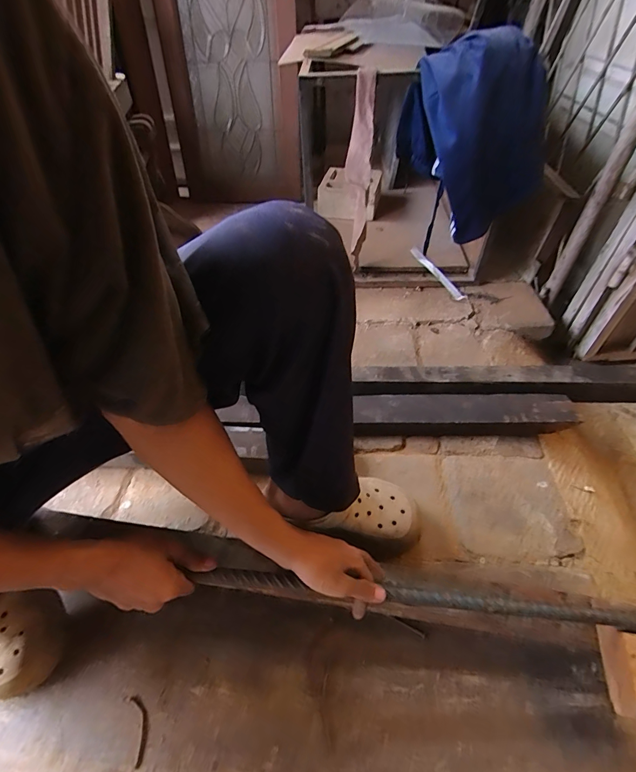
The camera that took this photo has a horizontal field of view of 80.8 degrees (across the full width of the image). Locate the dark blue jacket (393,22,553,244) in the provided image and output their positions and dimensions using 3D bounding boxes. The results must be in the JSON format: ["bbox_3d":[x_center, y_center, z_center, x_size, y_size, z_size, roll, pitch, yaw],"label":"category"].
[{"bbox_3d":[0.359,-0.567,0.842,0.344,0.339,0.336,10,48,10],"label":"dark blue jacket"}]

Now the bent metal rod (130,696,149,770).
[{"bbox_3d":[-0.226,0.437,0.477,0.019,0.004,0.072,-17,49,-14],"label":"bent metal rod"}]

